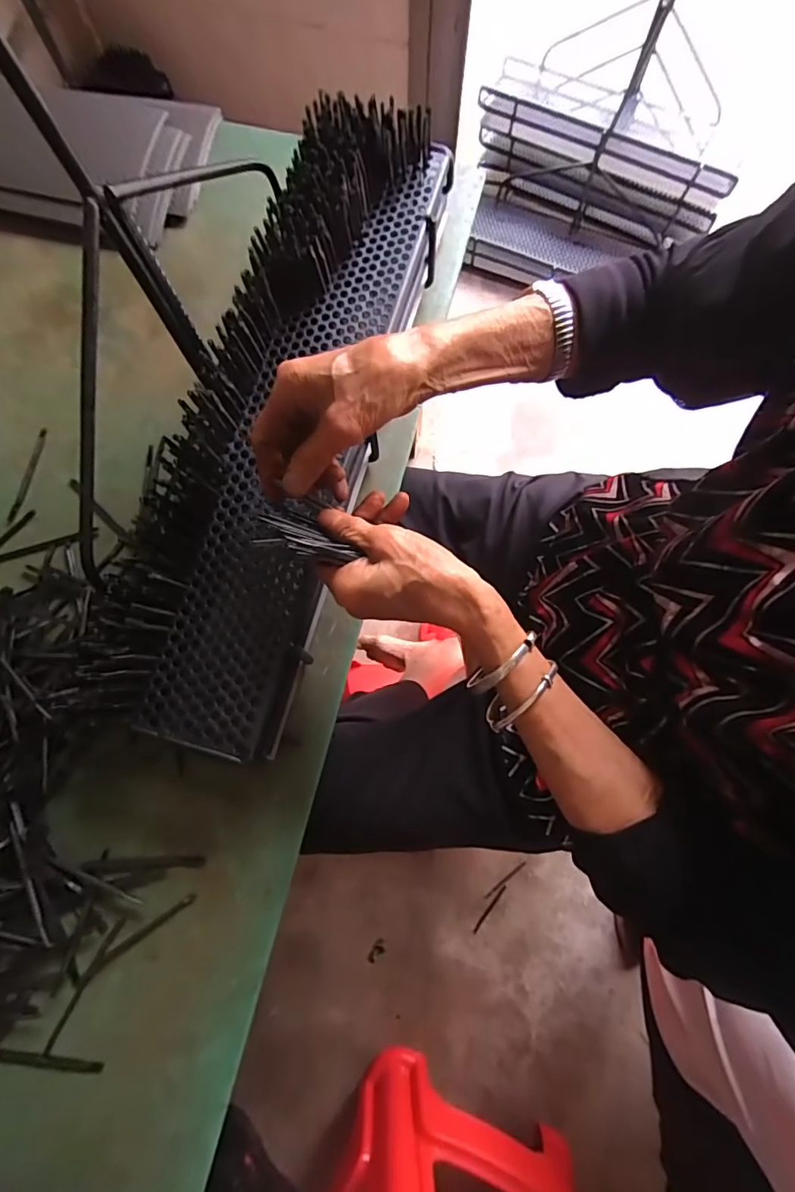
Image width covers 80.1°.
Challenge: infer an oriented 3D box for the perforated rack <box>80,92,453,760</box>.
[{"bbox_3d":[-0.098,-0.166,0.394,0.160,0.063,0.573,15,82,2],"label":"perforated rack"}]

